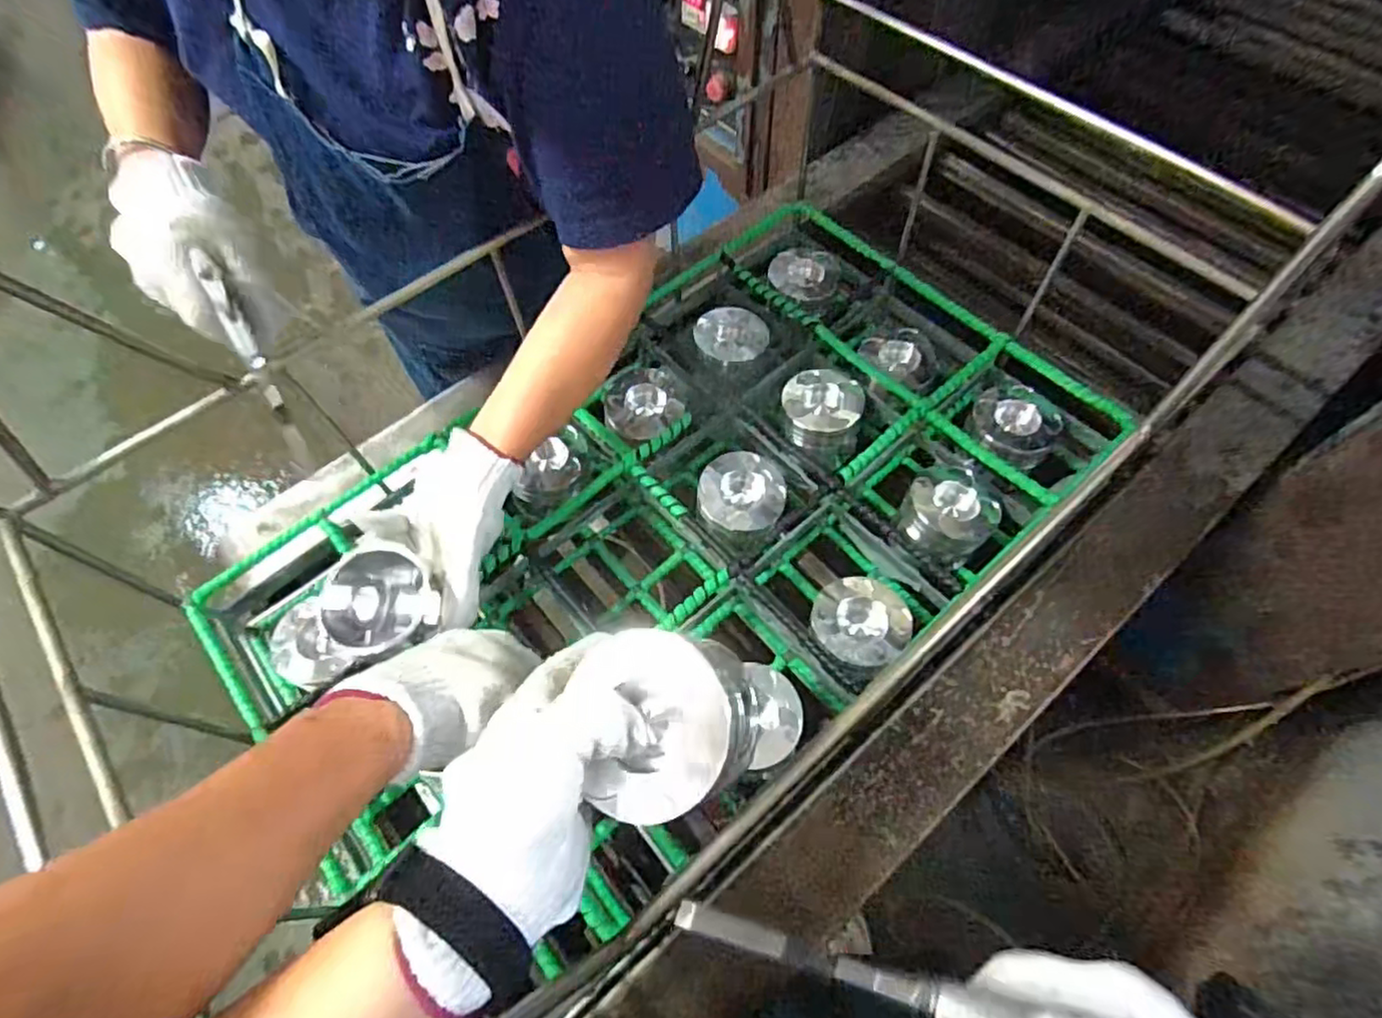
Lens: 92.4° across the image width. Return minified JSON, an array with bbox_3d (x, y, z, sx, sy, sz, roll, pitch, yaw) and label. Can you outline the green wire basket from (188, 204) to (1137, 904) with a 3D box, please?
[{"bbox_3d":[-0.017,0.014,0.683,0.783,0.108,0.458,-40,67,-17],"label":"green wire basket"}]

